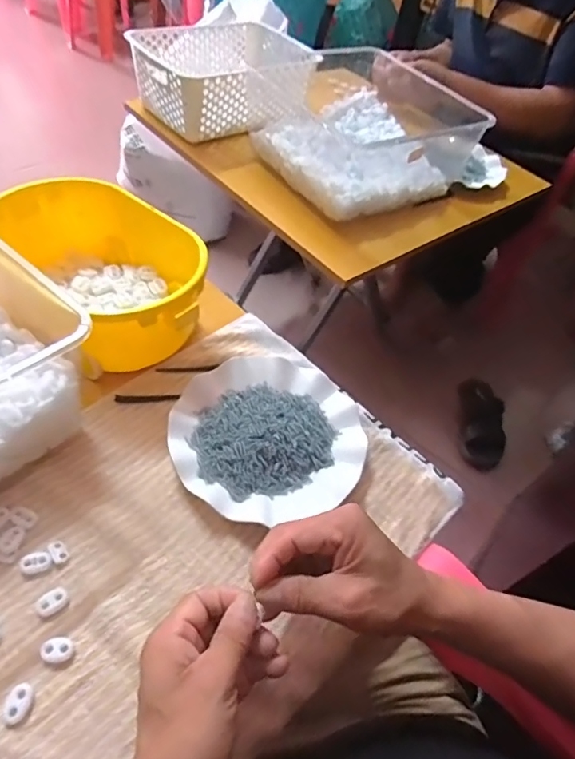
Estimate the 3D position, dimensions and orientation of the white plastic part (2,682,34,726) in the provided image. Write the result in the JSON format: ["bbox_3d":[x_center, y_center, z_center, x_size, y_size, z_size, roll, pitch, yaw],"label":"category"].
[{"bbox_3d":[-0.179,0.214,0.330,0.015,0.005,0.022,11,49,-1],"label":"white plastic part"}]

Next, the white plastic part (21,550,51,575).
[{"bbox_3d":[-0.195,0.141,0.387,0.022,0.004,0.016,-10,53,-18],"label":"white plastic part"}]

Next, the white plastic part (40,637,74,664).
[{"bbox_3d":[-0.162,0.190,0.351,0.020,0.006,0.016,2,50,-9],"label":"white plastic part"}]

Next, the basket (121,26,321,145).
[{"bbox_3d":[-0.110,-0.551,0.913,0.303,0.099,0.229,-27,60,-29],"label":"basket"}]

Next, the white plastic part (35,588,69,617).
[{"bbox_3d":[-0.175,0.165,0.371,0.022,0.004,0.015,-19,56,-25],"label":"white plastic part"}]

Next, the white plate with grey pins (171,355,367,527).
[{"bbox_3d":[-0.017,0.048,0.480,0.180,0.020,0.175,5,49,-6],"label":"white plate with grey pins"}]

